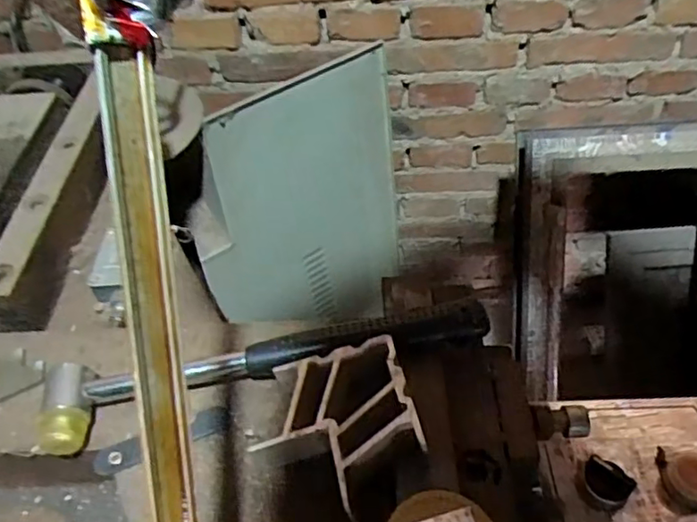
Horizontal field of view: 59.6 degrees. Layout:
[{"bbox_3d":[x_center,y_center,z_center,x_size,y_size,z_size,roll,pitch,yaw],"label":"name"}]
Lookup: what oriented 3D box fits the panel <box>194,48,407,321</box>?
[{"bbox_3d":[-0.082,-0.067,1.063,0.348,0.513,0.067,-17,44,-13],"label":"panel"}]

